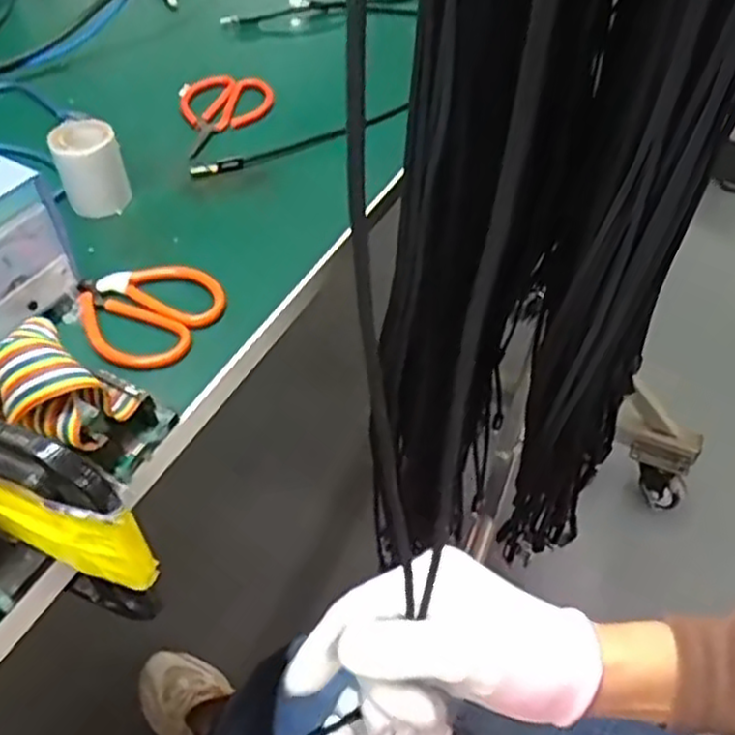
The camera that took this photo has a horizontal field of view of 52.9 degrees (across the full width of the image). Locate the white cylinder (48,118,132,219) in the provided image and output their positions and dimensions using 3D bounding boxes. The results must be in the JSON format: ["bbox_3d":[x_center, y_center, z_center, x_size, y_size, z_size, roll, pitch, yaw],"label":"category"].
[{"bbox_3d":[-0.187,-0.135,0.500,0.040,0.050,0.043,-18,51,-16],"label":"white cylinder"}]

